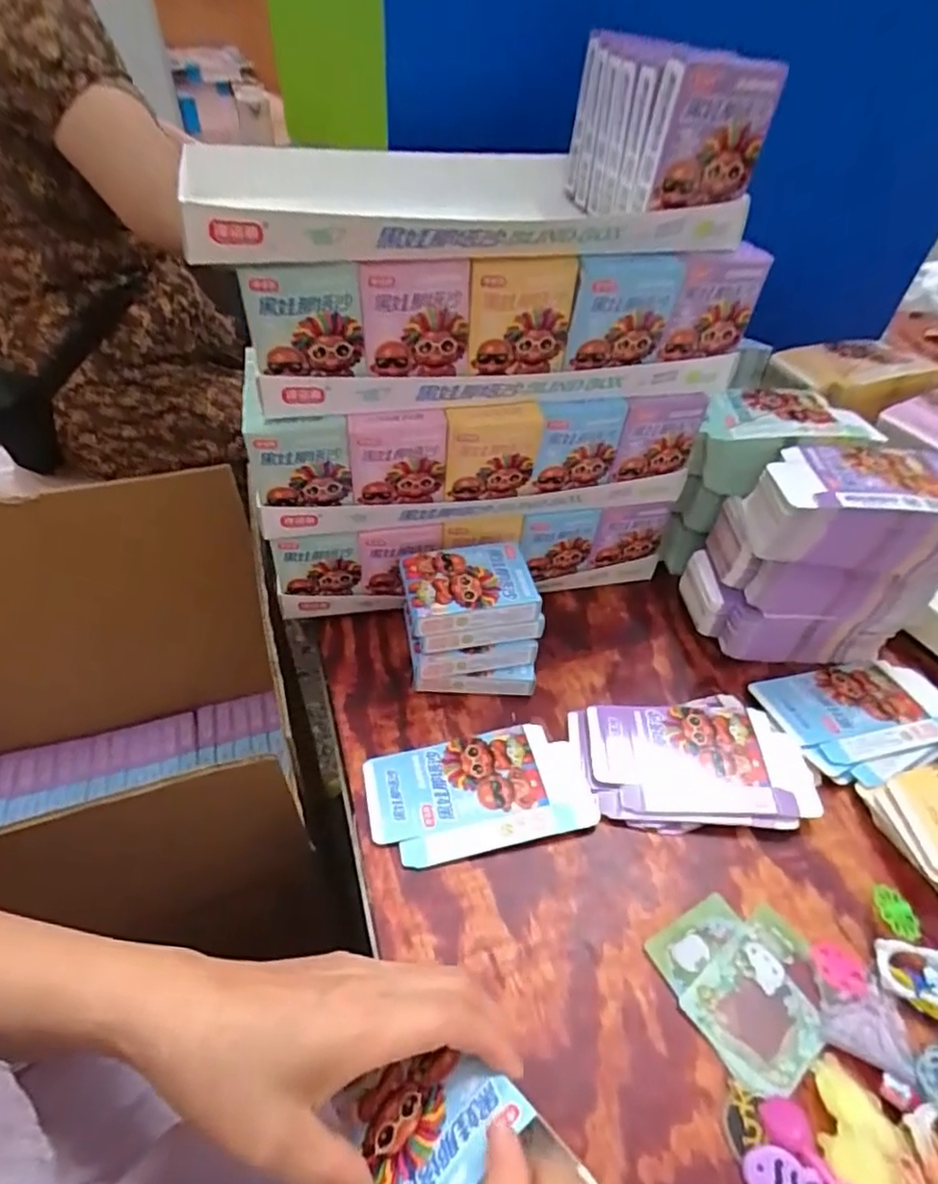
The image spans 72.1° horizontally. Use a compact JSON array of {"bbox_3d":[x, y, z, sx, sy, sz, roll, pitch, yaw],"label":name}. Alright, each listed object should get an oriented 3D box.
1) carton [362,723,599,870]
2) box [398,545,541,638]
[{"bbox_3d":[0.005,0.137,0.445,0.146,0.010,0.084,-8,47,-12],"label":"carton"},{"bbox_3d":[-0.002,-0.004,0.479,0.090,0.023,0.064,-10,46,-11],"label":"box"}]

